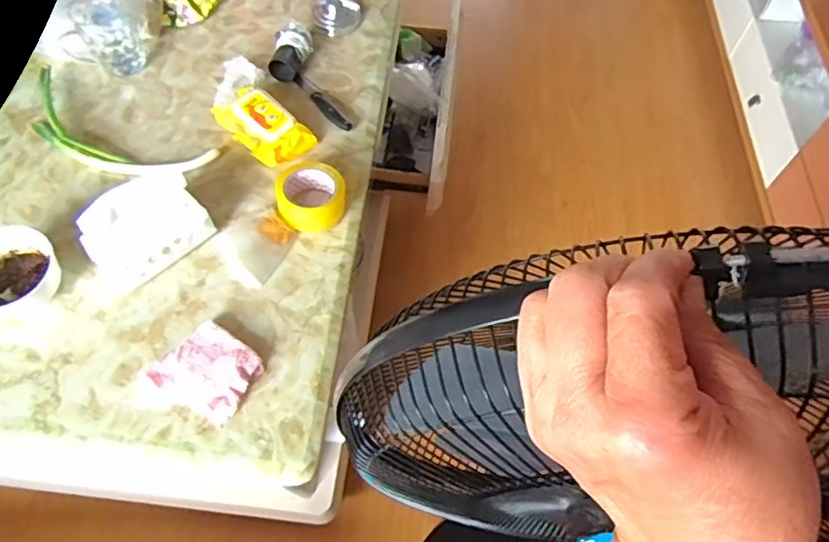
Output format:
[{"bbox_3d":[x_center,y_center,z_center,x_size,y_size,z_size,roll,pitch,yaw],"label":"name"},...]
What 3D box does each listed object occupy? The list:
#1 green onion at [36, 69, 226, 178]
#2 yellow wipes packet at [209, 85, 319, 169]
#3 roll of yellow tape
[{"bbox_3d":[-0.522,-0.234,1.004,0.367,0.034,0.127,23,62,11],"label":"green onion"},{"bbox_3d":[-0.260,-0.253,1.002,0.172,0.059,0.095,39,66,18],"label":"yellow wipes packet"},{"bbox_3d":[-0.163,-0.118,0.935,0.102,0.055,0.111,1,60,-2],"label":"roll of yellow tape"}]

